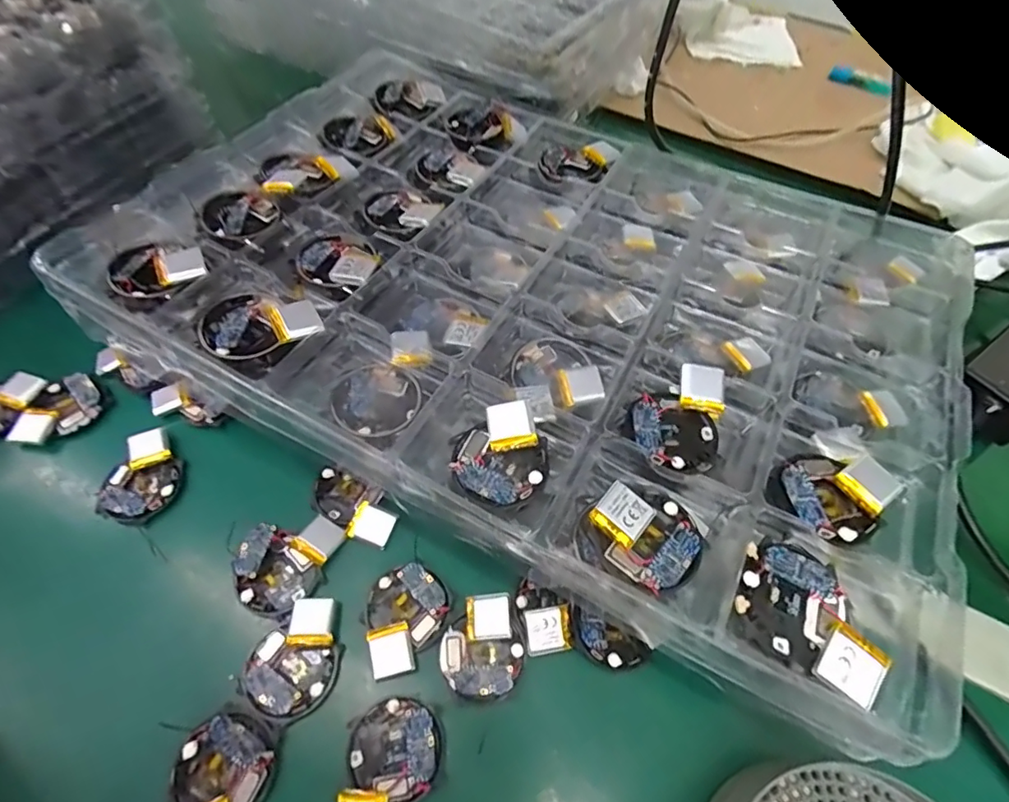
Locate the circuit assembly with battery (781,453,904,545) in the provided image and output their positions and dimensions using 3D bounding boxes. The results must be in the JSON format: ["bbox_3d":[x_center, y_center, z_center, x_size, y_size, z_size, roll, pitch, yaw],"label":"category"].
[{"bbox_3d":[0.147,0.040,0.229,0.048,0.008,0.038,-27,62,-20],"label":"circuit assembly with battery"}]

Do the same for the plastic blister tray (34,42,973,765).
[{"bbox_3d":[0.019,-0.075,0.312,0.476,0.053,0.323,25,58,13],"label":"plastic blister tray"}]

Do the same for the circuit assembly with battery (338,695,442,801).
[{"bbox_3d":[-0.050,0.164,0.229,0.041,0.010,0.055,1,56,-3],"label":"circuit assembly with battery"}]

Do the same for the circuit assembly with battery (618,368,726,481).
[{"bbox_3d":[0.083,0.007,0.245,0.043,0.020,0.053,30,59,16],"label":"circuit assembly with battery"}]

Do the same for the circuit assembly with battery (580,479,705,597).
[{"bbox_3d":[0.059,0.056,0.217,0.047,0.015,0.038,27,59,14],"label":"circuit assembly with battery"}]

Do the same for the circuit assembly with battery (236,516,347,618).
[{"bbox_3d":[-0.118,0.084,0.275,0.040,0.015,0.052,21,58,11],"label":"circuit assembly with battery"}]

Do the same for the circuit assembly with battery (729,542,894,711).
[{"bbox_3d":[0.118,0.083,0.200,0.054,0.011,0.042,28,59,15],"label":"circuit assembly with battery"}]

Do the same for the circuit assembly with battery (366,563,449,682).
[{"bbox_3d":[-0.049,0.109,0.263,0.041,0.008,0.049,-13,58,-11],"label":"circuit assembly with battery"}]

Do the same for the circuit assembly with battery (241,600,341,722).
[{"bbox_3d":[-0.100,0.124,0.250,0.041,0.009,0.050,36,61,19],"label":"circuit assembly with battery"}]

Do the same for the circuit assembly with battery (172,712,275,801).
[{"bbox_3d":[-0.122,0.166,0.224,0.040,0.014,0.050,-26,61,-19],"label":"circuit assembly with battery"}]

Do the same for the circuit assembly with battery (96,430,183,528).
[{"bbox_3d":[-0.215,0.045,0.304,0.043,0.013,0.055,-31,63,-21],"label":"circuit assembly with battery"}]

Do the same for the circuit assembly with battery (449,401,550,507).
[{"bbox_3d":[-0.001,0.024,0.233,0.044,0.011,0.042,2,56,-2],"label":"circuit assembly with battery"}]

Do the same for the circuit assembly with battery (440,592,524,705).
[{"bbox_3d":[-0.012,0.124,0.258,0.039,0.012,0.044,-12,58,-11],"label":"circuit assembly with battery"}]

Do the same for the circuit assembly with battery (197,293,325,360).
[{"bbox_3d":[-0.126,-0.040,0.267,0.055,0.017,0.044,-21,60,-17],"label":"circuit assembly with battery"}]

